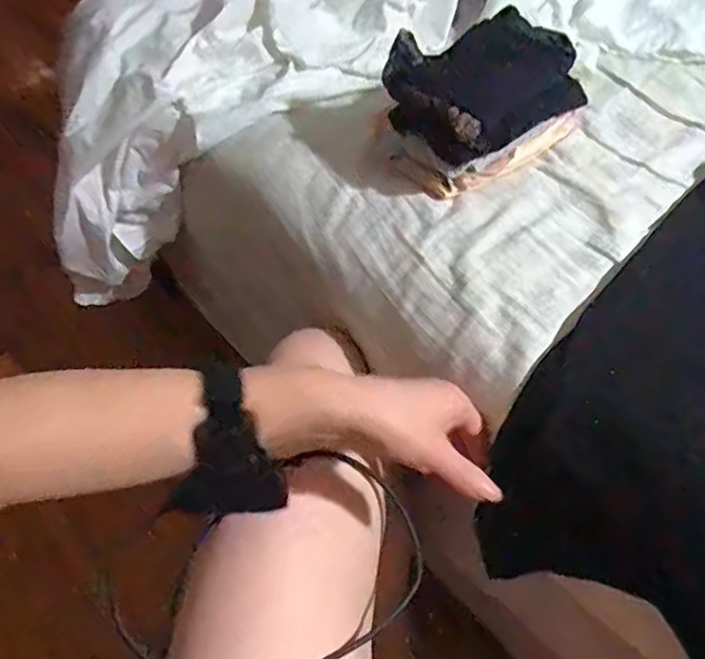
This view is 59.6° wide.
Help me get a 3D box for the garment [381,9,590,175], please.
[{"bbox_3d":[0.110,-0.196,0.531,0.138,0.085,0.118,-24,53,-13],"label":"garment"}]

